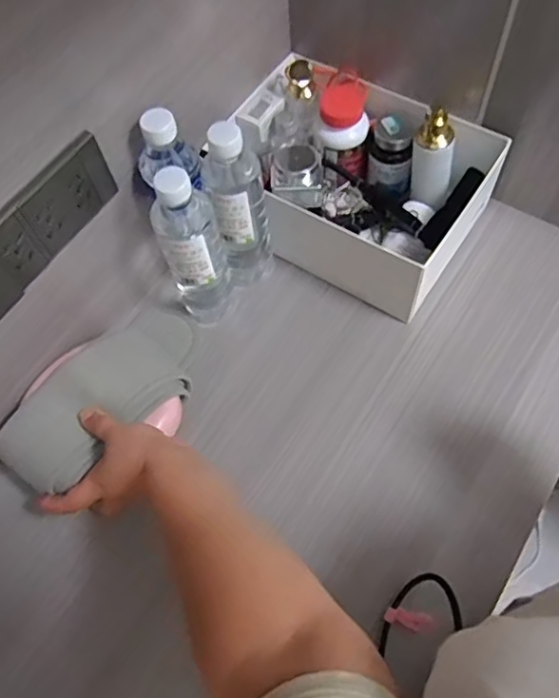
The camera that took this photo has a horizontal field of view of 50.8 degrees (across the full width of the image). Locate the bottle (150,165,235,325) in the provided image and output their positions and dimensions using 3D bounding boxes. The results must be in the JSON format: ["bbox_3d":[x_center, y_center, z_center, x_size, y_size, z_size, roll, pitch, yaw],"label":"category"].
[{"bbox_3d":[-0.088,-0.099,0.616,0.062,0.213,0.059,-15,64,-4],"label":"bottle"}]

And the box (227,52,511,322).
[{"bbox_3d":[0.085,-0.199,0.695,0.289,0.123,0.206,30,69,17],"label":"box"}]

